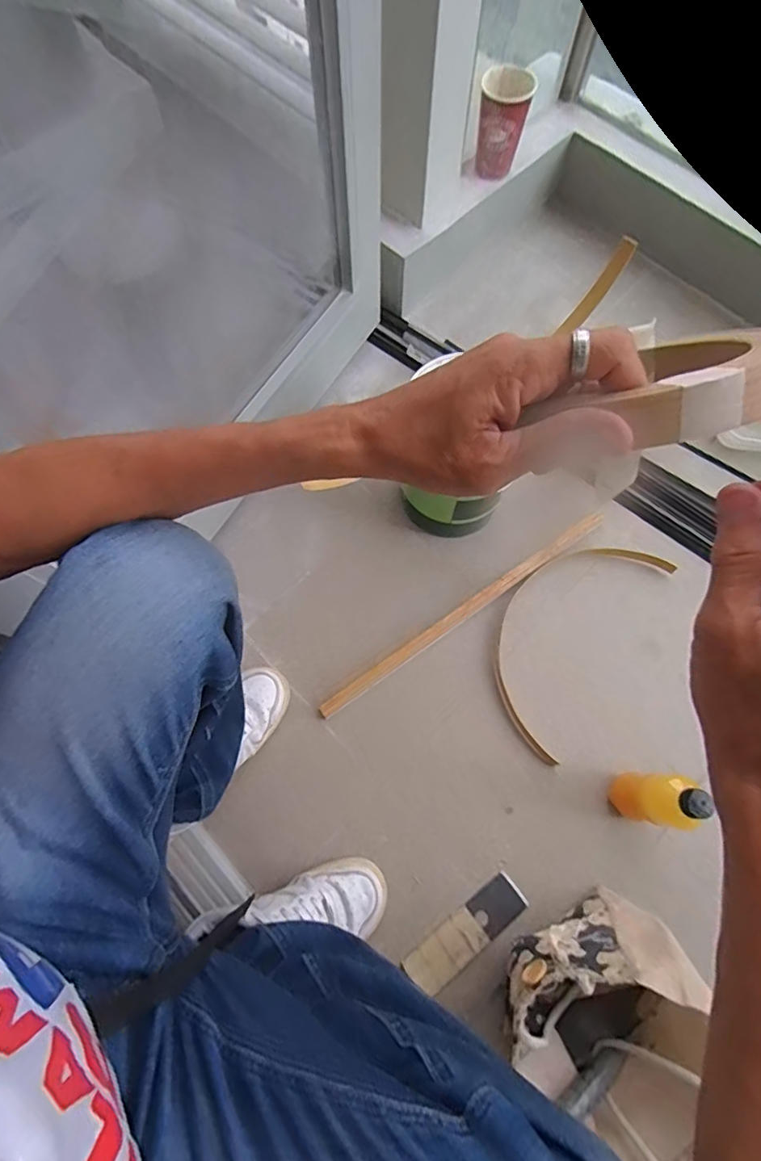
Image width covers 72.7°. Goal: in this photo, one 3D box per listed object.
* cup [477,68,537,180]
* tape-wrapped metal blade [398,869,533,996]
[{"bbox_3d":[0.206,-0.782,0.895,0.083,0.124,0.085,0,71,-1],"label":"cup"},{"bbox_3d":[0.107,0.438,0.640,0.165,0.005,0.052,-34,76,-15],"label":"tape-wrapped metal blade"}]

